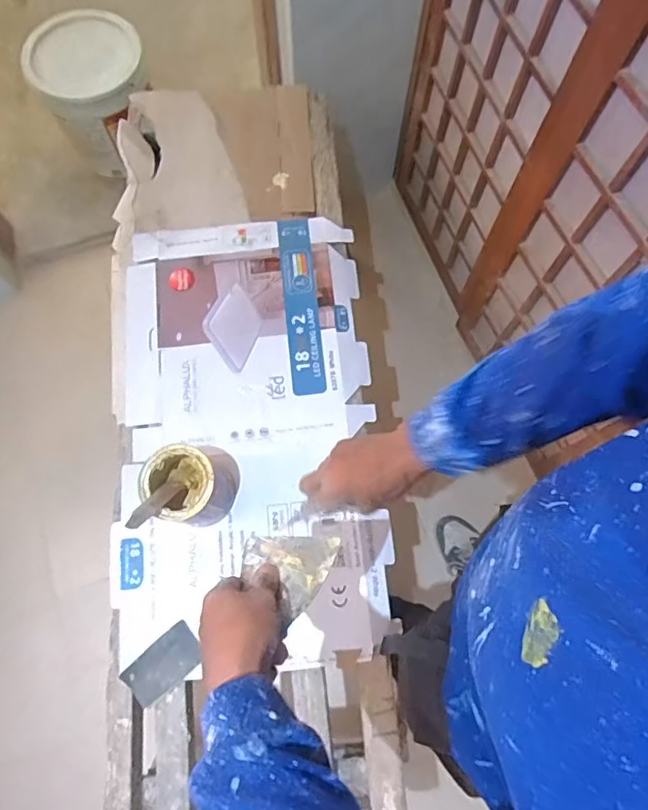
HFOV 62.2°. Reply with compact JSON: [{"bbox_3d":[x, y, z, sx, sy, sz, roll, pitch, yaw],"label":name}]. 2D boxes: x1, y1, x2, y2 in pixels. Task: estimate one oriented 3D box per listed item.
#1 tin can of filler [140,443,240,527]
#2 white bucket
[{"bbox_3d":[-0.200,0.120,0.834,0.132,0.137,0.119,-38,76,-12],"label":"tin can of filler"},{"bbox_3d":[-0.642,-0.862,1.547,0.312,0.370,0.312,0,72,0],"label":"white bucket"}]

